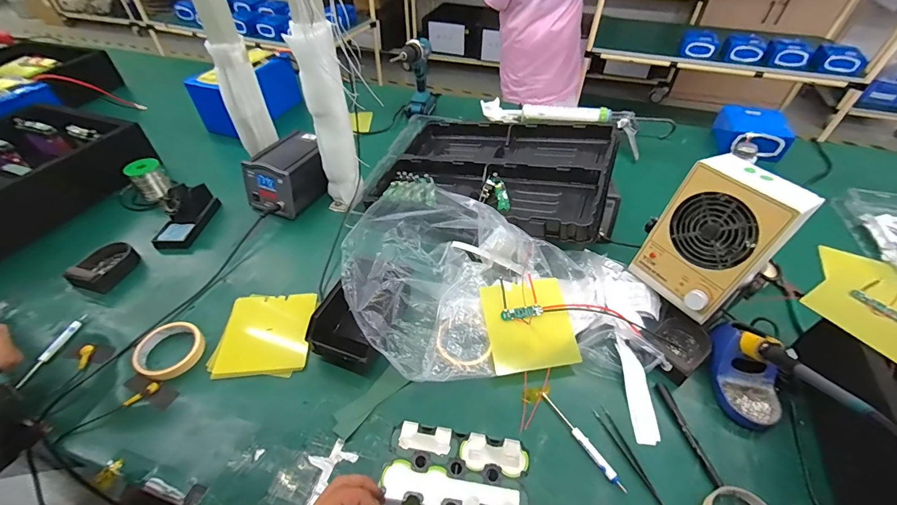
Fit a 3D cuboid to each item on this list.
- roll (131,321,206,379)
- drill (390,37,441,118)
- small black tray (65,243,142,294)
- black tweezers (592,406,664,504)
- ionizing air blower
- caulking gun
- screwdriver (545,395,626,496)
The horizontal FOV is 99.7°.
[{"bbox_3d":[-0.430,0.149,0.583,0.092,0.026,0.088,0,46,0],"label":"roll"},{"bbox_3d":[-0.092,-0.510,1.110,0.084,0.214,0.222,2,50,8],"label":"drill"},{"bbox_3d":[-0.640,0.027,0.703,0.069,0.037,0.105,7,46,6],"label":"small black tray"},{"bbox_3d":[0.240,0.268,0.499,0.019,0.009,0.134,-17,49,-16],"label":"black tweezers"},{"bbox_3d":[0.406,-0.019,0.587,0.088,0.225,0.148,-14,47,-32],"label":"ionizing air blower"},{"bbox_3d":[0.351,-0.360,1.062,0.535,0.057,0.152,11,47,11],"label":"caulking gun"},{"bbox_3d":[0.181,0.253,0.514,0.014,0.013,0.146,-23,51,-21],"label":"screwdriver"}]

